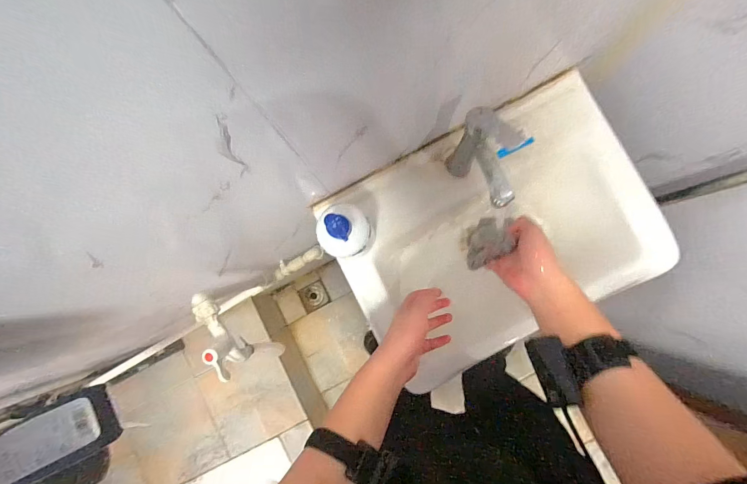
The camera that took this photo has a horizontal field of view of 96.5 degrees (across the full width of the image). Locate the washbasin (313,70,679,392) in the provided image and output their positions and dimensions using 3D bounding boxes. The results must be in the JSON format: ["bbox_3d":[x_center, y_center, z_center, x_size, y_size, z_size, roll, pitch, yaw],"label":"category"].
[{"bbox_3d":[0.201,-0.012,0.596,0.490,0.118,0.345,-28,85,0],"label":"washbasin"}]

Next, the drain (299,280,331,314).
[{"bbox_3d":[-0.243,0.224,1.374,0.106,0.026,0.100,-28,85,0],"label":"drain"}]

